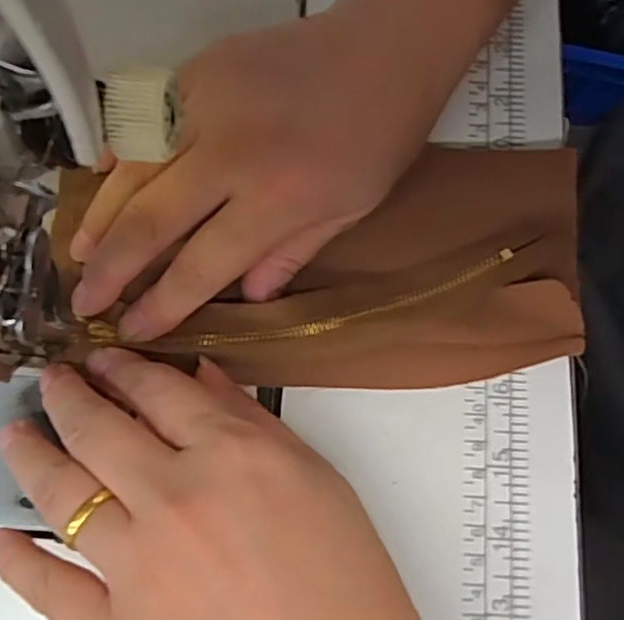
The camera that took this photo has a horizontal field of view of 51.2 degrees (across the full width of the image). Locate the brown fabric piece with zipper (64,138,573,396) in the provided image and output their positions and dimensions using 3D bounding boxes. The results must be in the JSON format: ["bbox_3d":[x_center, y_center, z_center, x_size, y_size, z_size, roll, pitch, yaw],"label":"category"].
[{"bbox_3d":[0.004,-0.017,0.253,0.203,0.019,0.095,-5,72,0],"label":"brown fabric piece with zipper"}]

